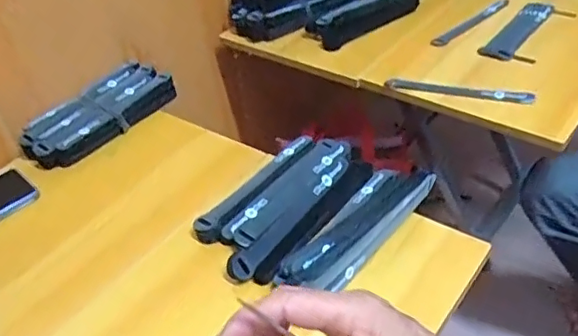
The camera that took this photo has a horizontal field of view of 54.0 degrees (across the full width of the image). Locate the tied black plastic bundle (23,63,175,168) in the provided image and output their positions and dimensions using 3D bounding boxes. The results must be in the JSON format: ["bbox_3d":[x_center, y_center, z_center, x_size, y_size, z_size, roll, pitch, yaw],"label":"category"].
[{"bbox_3d":[-0.271,-0.080,0.803,0.102,0.028,0.213,20,47,29],"label":"tied black plastic bundle"}]

